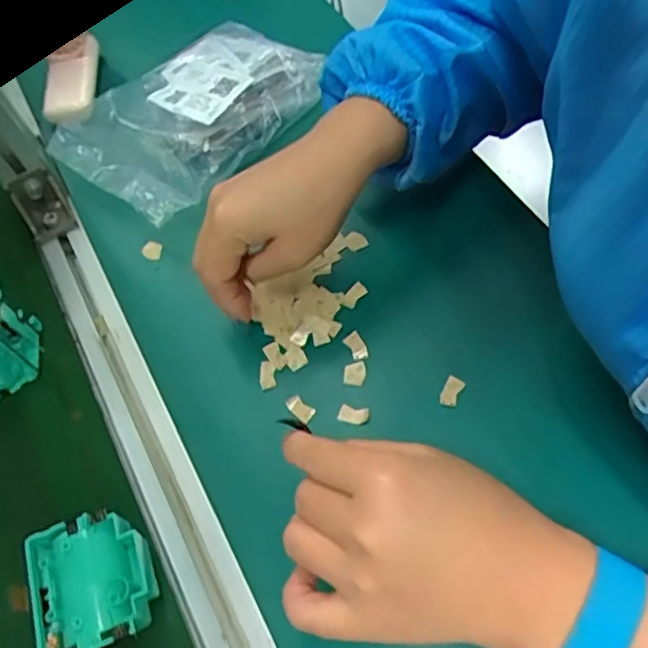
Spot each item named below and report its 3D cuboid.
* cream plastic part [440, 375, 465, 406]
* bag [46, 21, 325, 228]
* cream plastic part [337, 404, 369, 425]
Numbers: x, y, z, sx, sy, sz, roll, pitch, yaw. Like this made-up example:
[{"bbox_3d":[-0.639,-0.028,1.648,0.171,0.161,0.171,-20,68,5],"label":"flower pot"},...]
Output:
[{"bbox_3d":[0.083,0.043,0.421,0.011,0.004,0.021,23,68,14],"label":"cream plastic part"},{"bbox_3d":[-0.096,-0.173,0.513,0.107,0.033,0.207,37,60,7],"label":"bag"},{"bbox_3d":[0.019,0.059,0.421,0.019,0.004,0.012,12,65,9],"label":"cream plastic part"}]

